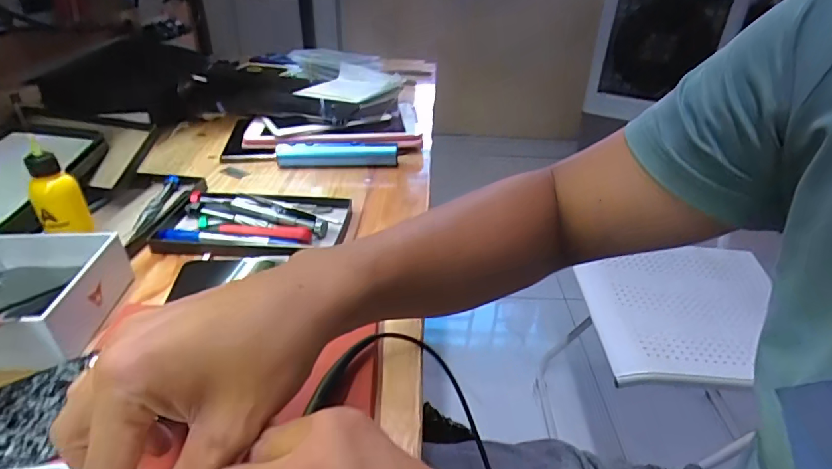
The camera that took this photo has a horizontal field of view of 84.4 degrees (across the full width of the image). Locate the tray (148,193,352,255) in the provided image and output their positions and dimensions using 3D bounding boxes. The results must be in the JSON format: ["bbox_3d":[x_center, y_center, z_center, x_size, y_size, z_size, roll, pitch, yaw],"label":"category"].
[{"bbox_3d":[-0.160,-0.011,0.458,0.178,0.026,0.100,-1,32,-4],"label":"tray"}]

